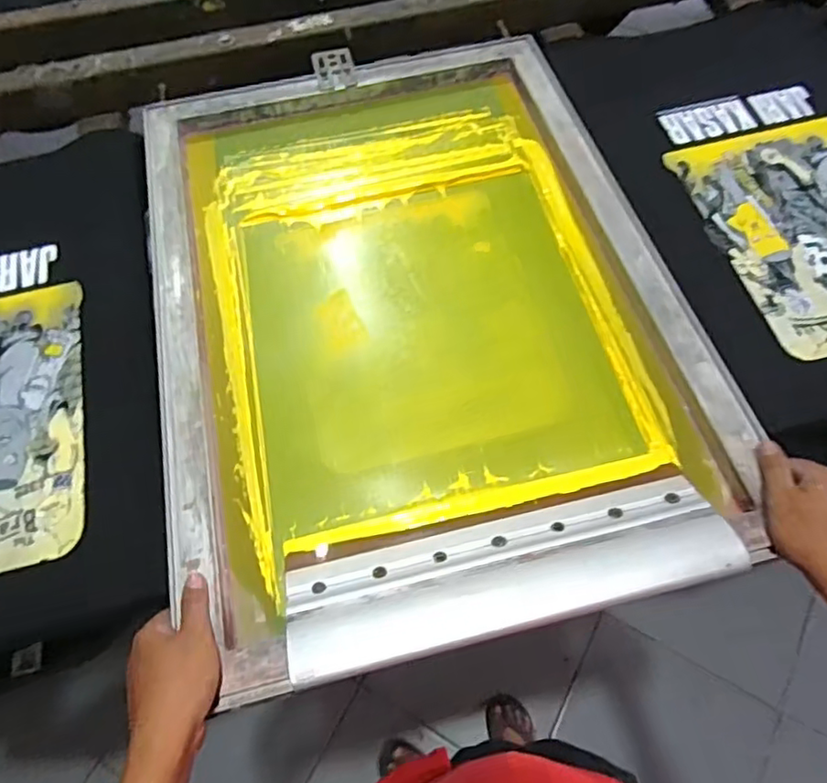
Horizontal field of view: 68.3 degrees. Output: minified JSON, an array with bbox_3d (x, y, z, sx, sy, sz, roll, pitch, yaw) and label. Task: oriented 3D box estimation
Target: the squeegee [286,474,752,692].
[{"bbox_3d":[0.075,0.147,0.492,0.345,0.038,0.102,-13,42,-5],"label":"squeegee"}]

